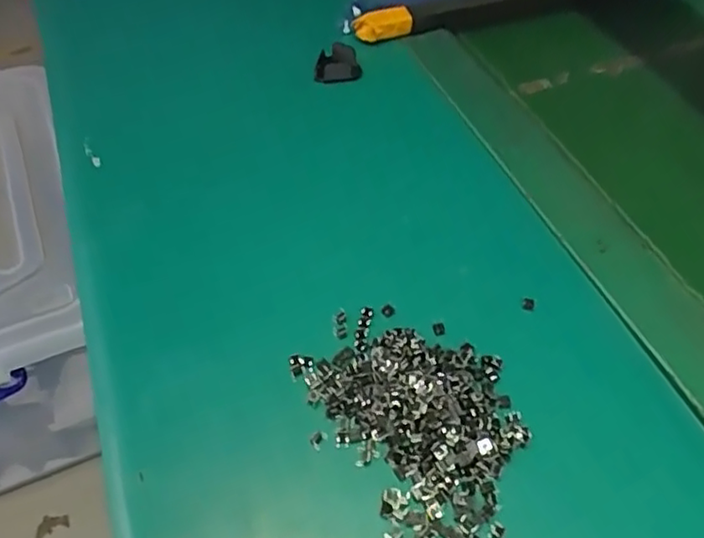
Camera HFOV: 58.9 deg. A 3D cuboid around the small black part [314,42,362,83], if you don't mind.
[{"bbox_3d":[-0.011,-0.177,0.534,0.036,0.016,0.036,6,50,4],"label":"small black part"}]

